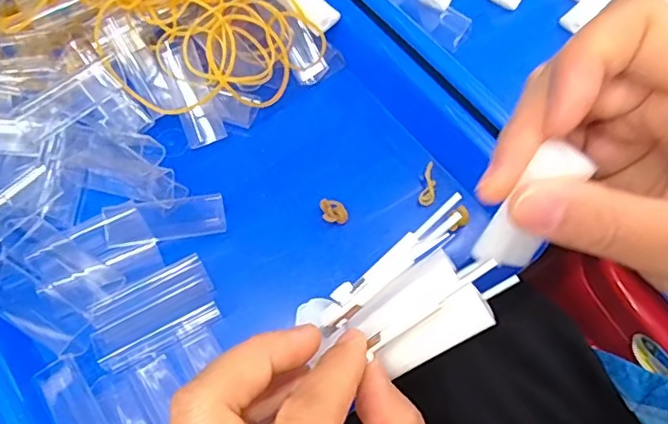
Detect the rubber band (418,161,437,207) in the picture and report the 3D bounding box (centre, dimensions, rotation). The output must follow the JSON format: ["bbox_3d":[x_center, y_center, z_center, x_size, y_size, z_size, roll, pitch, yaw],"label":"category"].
[{"bbox_3d":[0.049,-0.015,0.297,0.008,0.004,0.023,12,68,2],"label":"rubber band"}]

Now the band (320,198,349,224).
[{"bbox_3d":[0.000,0.000,0.287,0.014,0.004,0.012,7,65,1],"label":"band"}]

